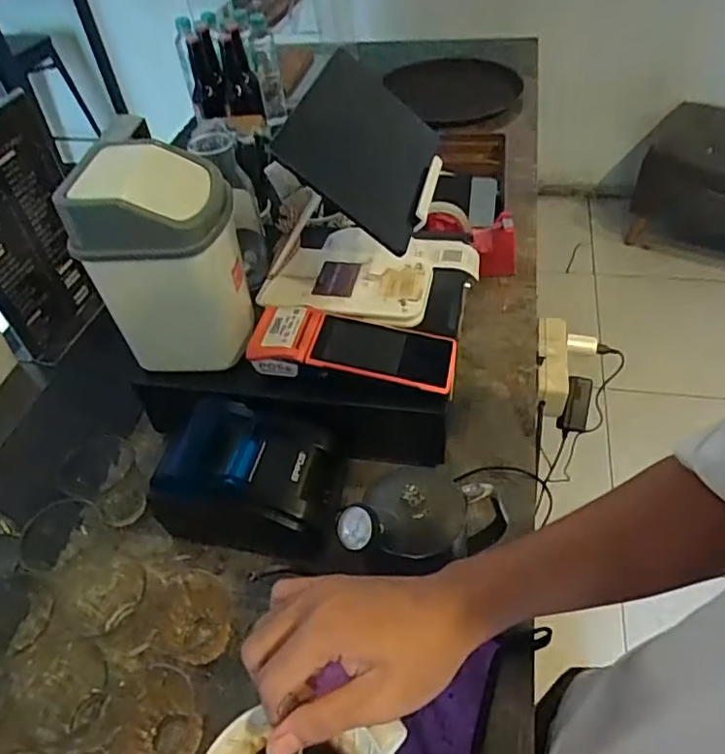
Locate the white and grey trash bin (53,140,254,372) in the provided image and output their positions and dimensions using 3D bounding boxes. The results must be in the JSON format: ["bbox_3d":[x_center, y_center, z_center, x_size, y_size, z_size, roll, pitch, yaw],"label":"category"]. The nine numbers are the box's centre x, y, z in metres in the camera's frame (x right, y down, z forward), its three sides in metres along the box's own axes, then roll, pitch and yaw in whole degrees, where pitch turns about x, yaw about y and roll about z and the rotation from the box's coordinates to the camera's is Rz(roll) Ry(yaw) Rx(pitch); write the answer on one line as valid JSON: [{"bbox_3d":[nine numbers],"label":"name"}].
[{"bbox_3d":[-0.195,-0.116,0.630,0.129,0.209,0.114,0,46,7],"label":"white and grey trash bin"}]

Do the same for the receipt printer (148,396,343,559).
[{"bbox_3d":[-0.123,0.098,0.637,0.194,0.102,0.128,5,47,11],"label":"receipt printer"}]

